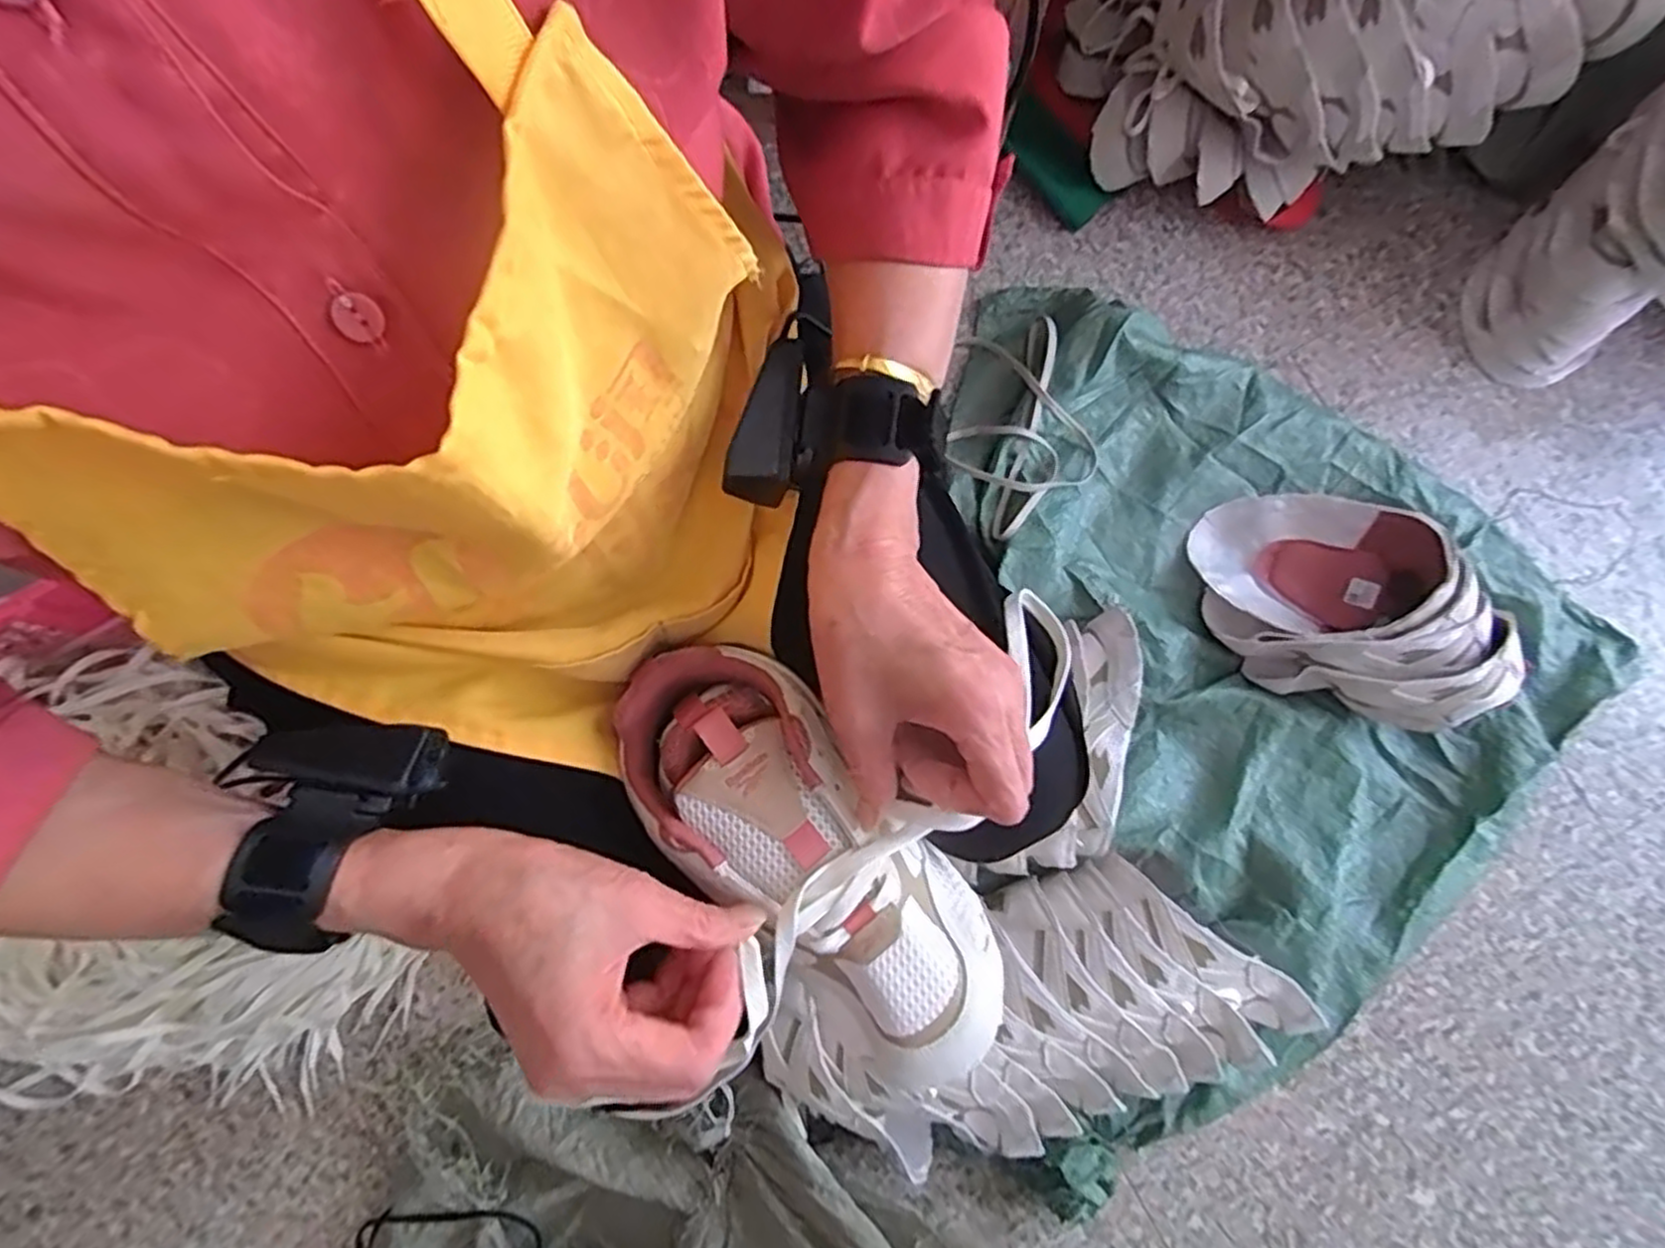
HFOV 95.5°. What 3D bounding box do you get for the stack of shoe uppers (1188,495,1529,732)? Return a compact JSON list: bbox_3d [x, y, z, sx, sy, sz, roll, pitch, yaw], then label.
[{"bbox_3d":[0.488,-0.024,0.713,0.258,0.110,0.188,22,82,1],"label":"stack of shoe uppers"}]

